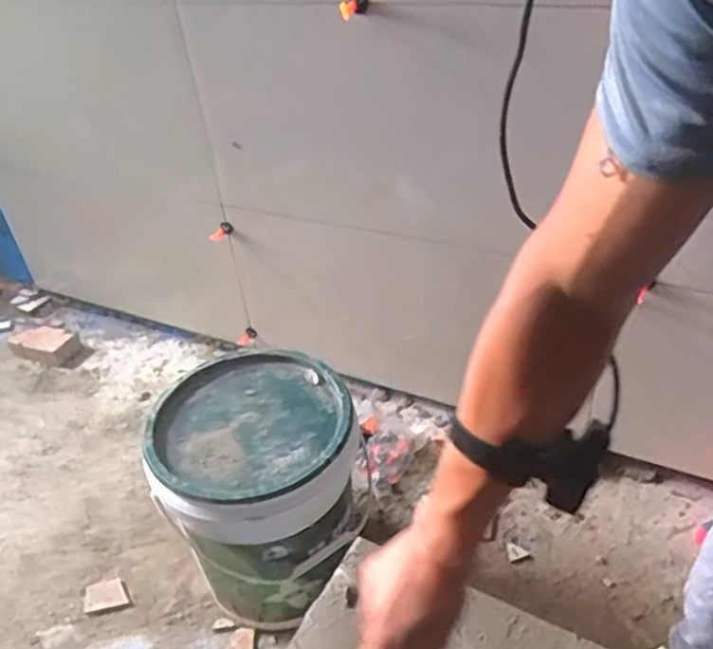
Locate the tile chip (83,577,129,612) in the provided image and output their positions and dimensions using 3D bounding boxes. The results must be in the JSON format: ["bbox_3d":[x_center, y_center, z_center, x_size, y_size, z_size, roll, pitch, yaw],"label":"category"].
[{"bbox_3d":[-0.451,0.484,1.172,0.073,0.009,0.058,-14,38,-10],"label":"tile chip"}]

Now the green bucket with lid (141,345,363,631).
[{"bbox_3d":[-0.146,0.284,1.067,0.286,0.368,0.269,-4,37,3],"label":"green bucket with lid"}]

